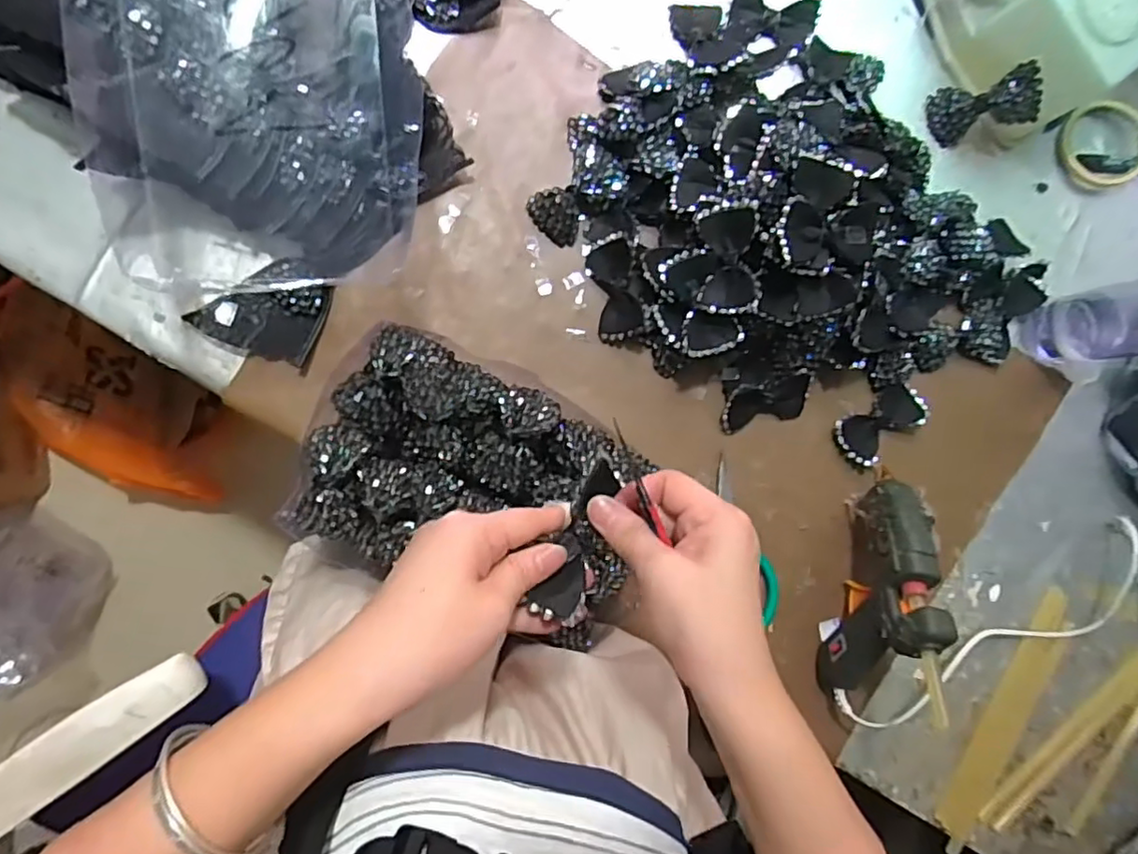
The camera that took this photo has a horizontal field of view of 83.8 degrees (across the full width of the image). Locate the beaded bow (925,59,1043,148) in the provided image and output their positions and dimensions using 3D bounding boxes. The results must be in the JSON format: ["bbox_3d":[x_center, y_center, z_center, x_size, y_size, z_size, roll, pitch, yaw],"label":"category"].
[{"bbox_3d":[0.409,-0.317,0.628,0.093,0.028,0.051,-5,90,33],"label":"beaded bow"}]

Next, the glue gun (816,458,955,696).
[{"bbox_3d":[0.288,0.157,0.577,0.044,0.140,0.225,16,88,-7],"label":"glue gun"}]

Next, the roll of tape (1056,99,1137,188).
[{"bbox_3d":[0.568,-0.299,0.673,0.096,0.020,0.090,0,90,-8],"label":"roll of tape"}]

